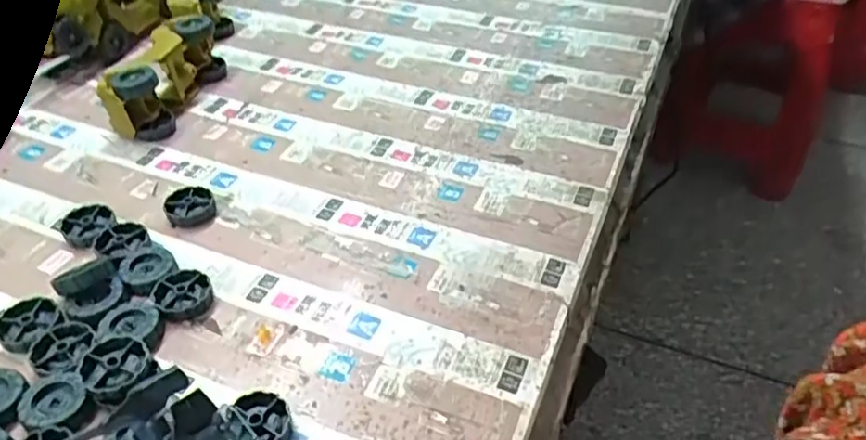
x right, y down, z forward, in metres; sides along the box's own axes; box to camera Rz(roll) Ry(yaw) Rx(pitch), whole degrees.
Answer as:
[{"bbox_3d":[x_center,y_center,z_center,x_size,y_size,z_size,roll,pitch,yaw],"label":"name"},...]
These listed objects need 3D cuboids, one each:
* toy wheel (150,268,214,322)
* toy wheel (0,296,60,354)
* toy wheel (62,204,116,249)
[{"bbox_3d":[-0.175,0.053,0.443,0.038,0.011,0.043,-30,50,-27],"label":"toy wheel"},{"bbox_3d":[-0.273,0.070,0.424,0.040,0.011,0.039,-1,43,1],"label":"toy wheel"},{"bbox_3d":[-0.269,0.004,0.490,0.035,0.013,0.037,-1,43,1],"label":"toy wheel"}]

